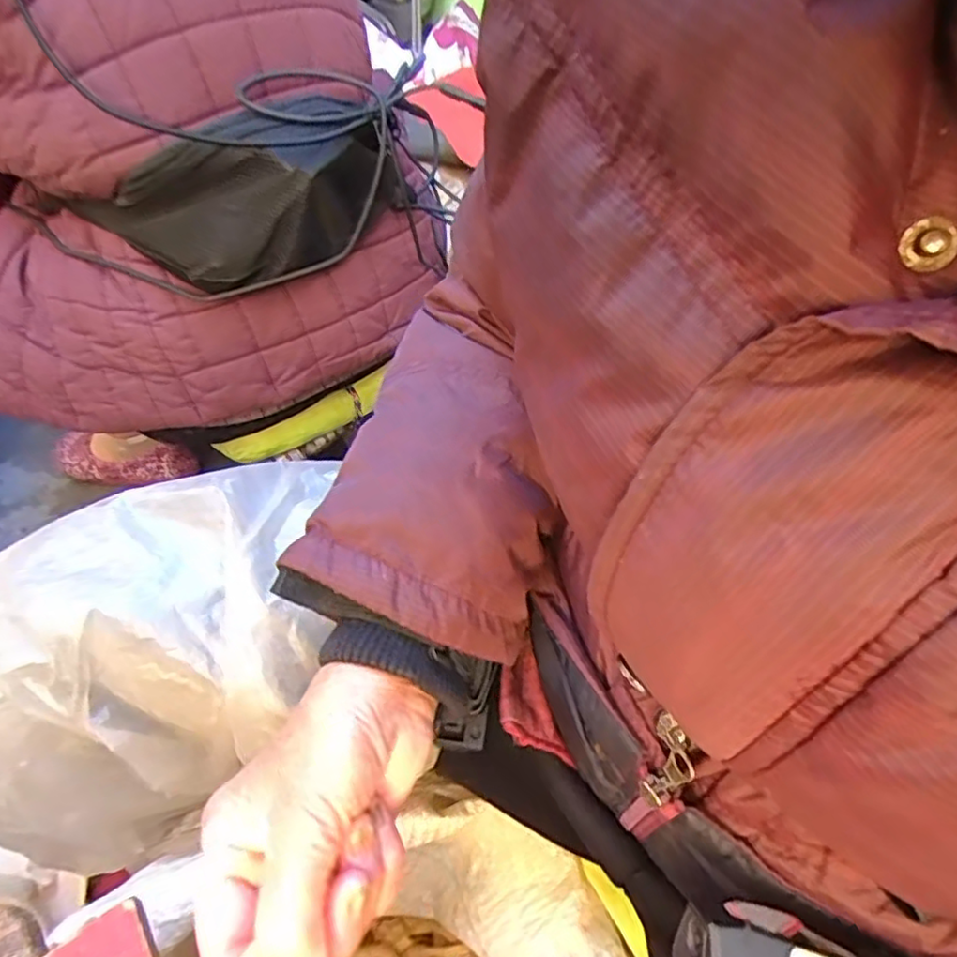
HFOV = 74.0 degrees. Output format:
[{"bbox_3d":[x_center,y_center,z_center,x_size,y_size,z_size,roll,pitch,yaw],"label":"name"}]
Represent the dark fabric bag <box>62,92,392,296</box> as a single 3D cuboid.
[{"bbox_3d":[-0.199,-0.247,0.556,0.252,0.119,0.092,-21,50,-15],"label":"dark fabric bag"}]

